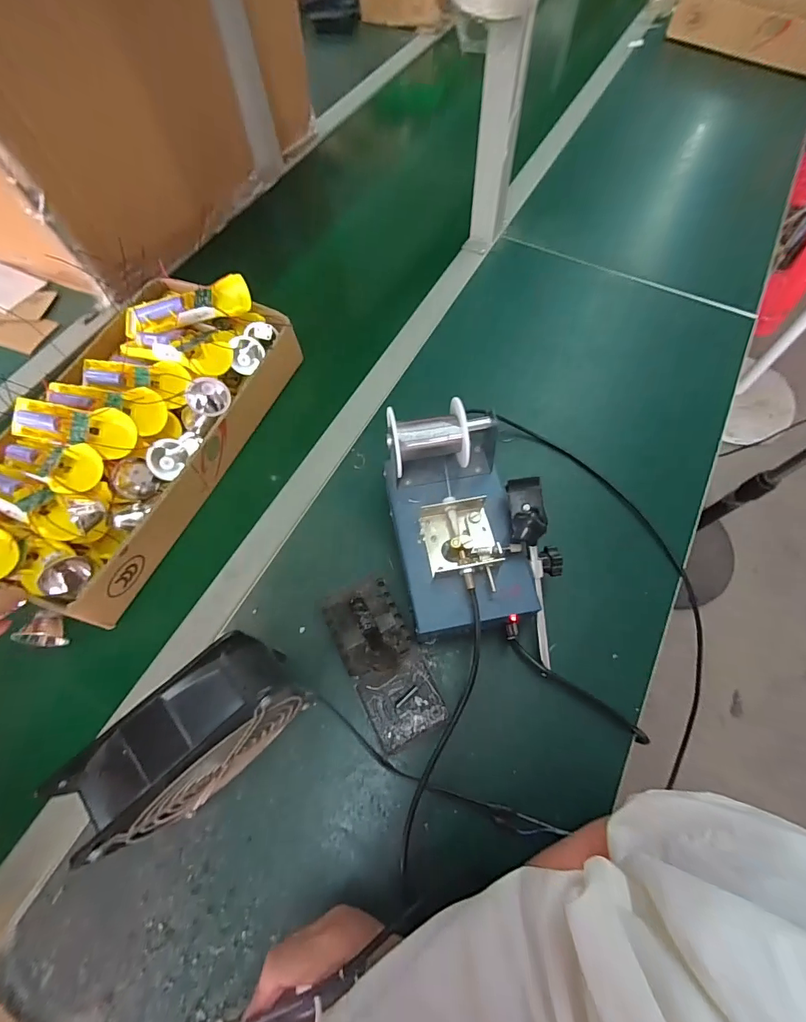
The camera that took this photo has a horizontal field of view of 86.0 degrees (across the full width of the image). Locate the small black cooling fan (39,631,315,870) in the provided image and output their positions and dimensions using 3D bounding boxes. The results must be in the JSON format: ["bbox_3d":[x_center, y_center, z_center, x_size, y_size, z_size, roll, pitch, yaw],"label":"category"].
[{"bbox_3d":[-0.143,0.168,0.324,0.060,0.140,0.136,40,72,18],"label":"small black cooling fan"}]

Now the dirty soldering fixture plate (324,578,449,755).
[{"bbox_3d":[-0.018,0.136,0.399,0.068,0.061,0.150,-24,75,-12],"label":"dirty soldering fixture plate"}]

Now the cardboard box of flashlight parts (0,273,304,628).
[{"bbox_3d":[-0.311,-0.102,0.501,0.214,0.104,0.401,22,68,12],"label":"cardboard box of flashlight parts"}]

